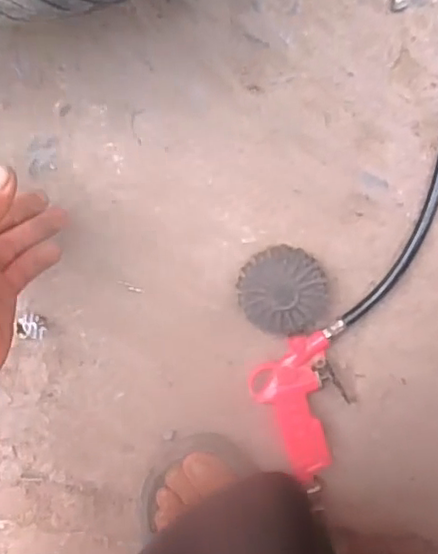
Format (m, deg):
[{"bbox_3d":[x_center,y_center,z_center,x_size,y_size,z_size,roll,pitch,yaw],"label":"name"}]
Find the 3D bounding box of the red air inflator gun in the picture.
[{"bbox_3d":[0.069,0.112,0.512,0.076,0.025,0.142,-4,98,3],"label":"red air inflator gun"}]

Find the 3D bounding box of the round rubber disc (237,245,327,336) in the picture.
[{"bbox_3d":[0.053,0.010,0.490,0.070,0.035,0.068,0,98,2],"label":"round rubber disc"}]

